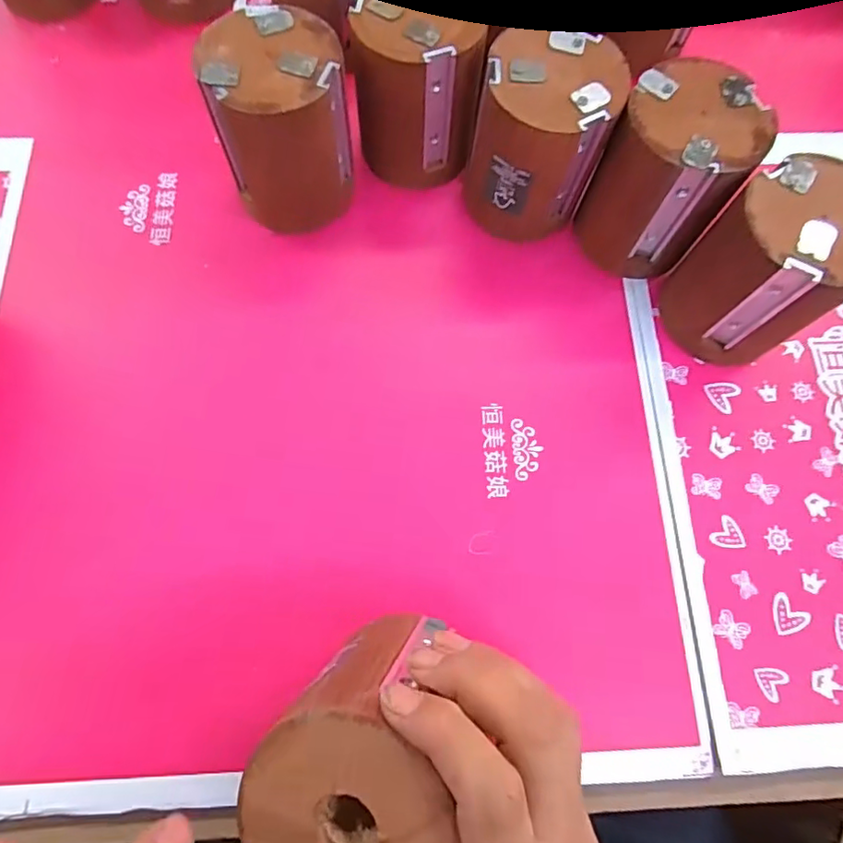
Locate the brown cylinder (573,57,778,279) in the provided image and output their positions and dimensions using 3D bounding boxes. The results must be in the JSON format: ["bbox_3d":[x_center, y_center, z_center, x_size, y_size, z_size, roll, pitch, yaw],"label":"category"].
[{"bbox_3d":[0.143,-0.144,0.335,0.074,0.100,0.081,1,74,-2],"label":"brown cylinder"}]

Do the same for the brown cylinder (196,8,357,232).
[{"bbox_3d":[-0.081,-0.174,0.337,0.074,0.101,0.079,1,74,-2],"label":"brown cylinder"}]

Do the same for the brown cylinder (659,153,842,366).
[{"bbox_3d":[0.195,-0.085,0.317,0.077,0.100,0.076,1,74,-2],"label":"brown cylinder"}]

